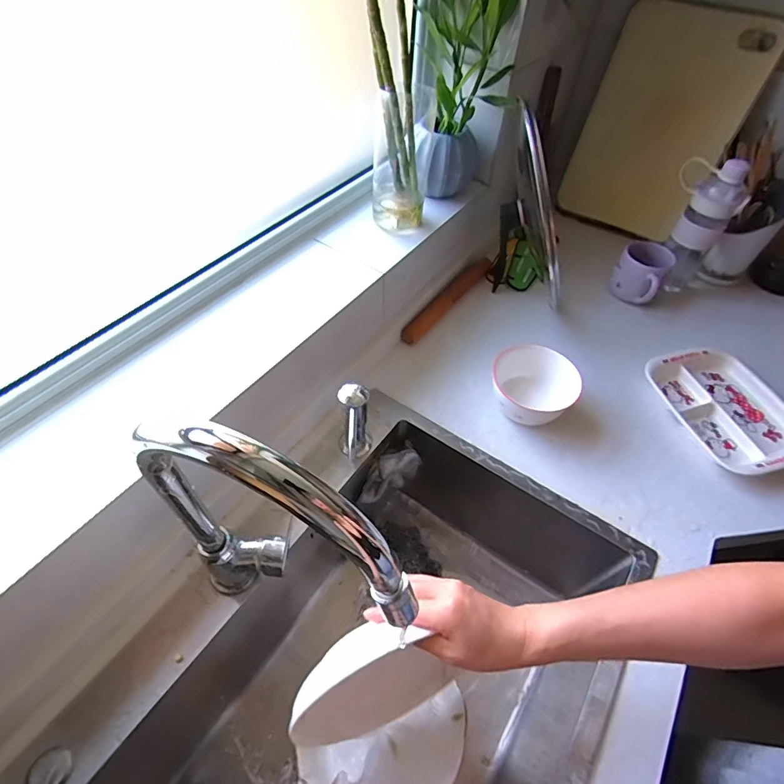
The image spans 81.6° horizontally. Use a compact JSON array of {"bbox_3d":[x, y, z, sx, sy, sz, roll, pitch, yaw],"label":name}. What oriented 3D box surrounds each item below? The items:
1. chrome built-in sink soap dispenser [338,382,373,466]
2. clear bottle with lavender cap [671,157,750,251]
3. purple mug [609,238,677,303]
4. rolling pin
[{"bbox_3d":[-0.048,0.061,0.593,0.042,0.107,0.099,-1,52,-4],"label":"chrome built-in sink soap dispenser"},{"bbox_3d":[0.536,-0.327,0.781,0.110,0.133,0.067,27,55,18],"label":"clear bottle with lavender cap"},{"bbox_3d":[0.468,-0.230,0.853,0.084,0.072,0.112,31,56,20],"label":"purple mug"},{"bbox_3d":[0.105,-0.174,0.840,0.030,0.037,0.272,32,57,20],"label":"rolling pin"}]

